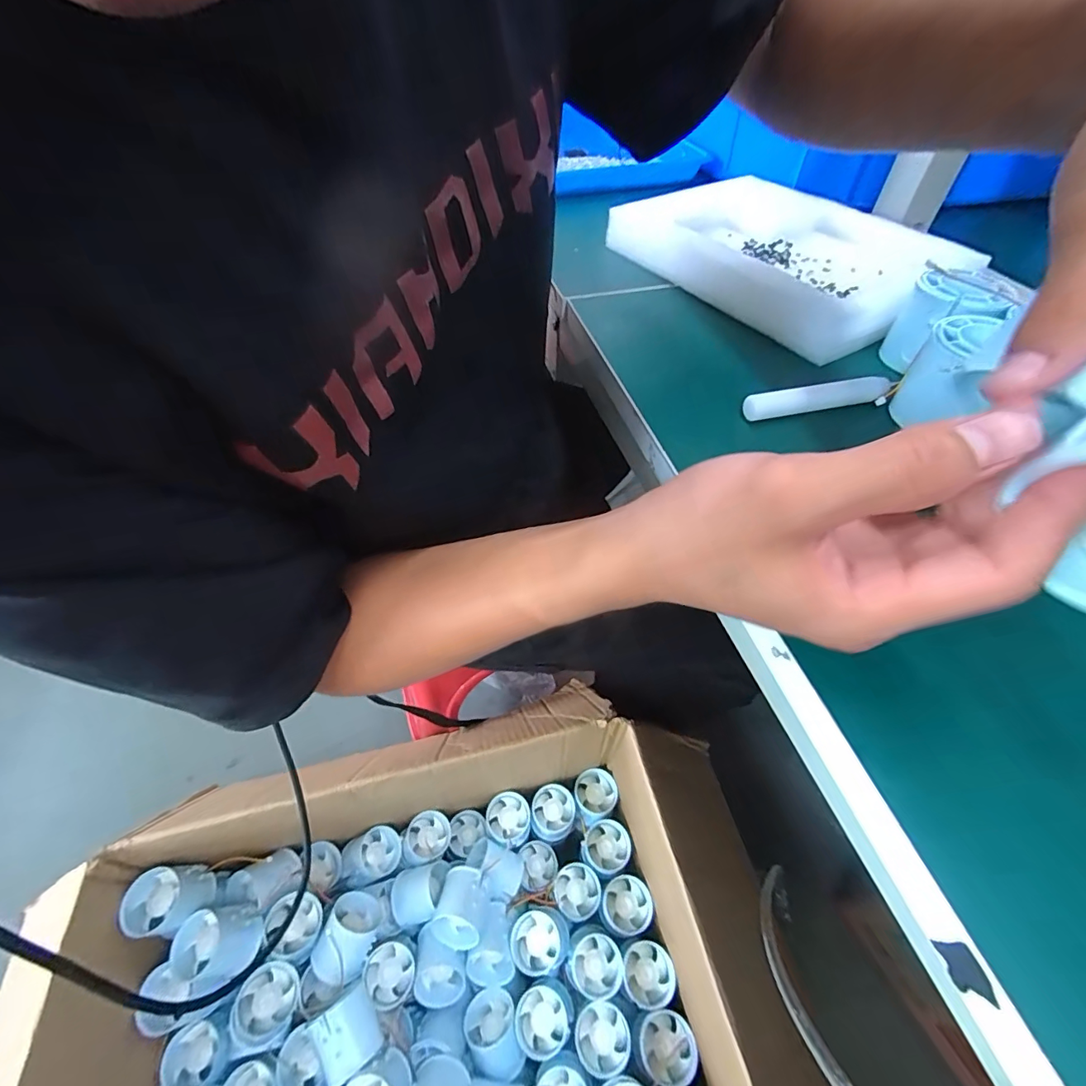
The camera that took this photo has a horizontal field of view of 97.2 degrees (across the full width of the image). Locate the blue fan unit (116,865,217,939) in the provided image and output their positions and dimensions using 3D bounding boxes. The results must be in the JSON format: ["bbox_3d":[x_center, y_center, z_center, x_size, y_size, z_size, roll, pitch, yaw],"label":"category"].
[{"bbox_3d":[-0.356,0.341,0.457,0.061,0.043,0.052,-12,52,-10],"label":"blue fan unit"}]

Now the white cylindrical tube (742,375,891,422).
[{"bbox_3d":[0.172,-0.090,0.299,0.090,0.017,0.014,-9,51,-7],"label":"white cylindrical tube"}]

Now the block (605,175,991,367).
[{"bbox_3d":[0.207,-0.261,0.426,0.184,0.038,0.270,-26,55,-20],"label":"block"}]

